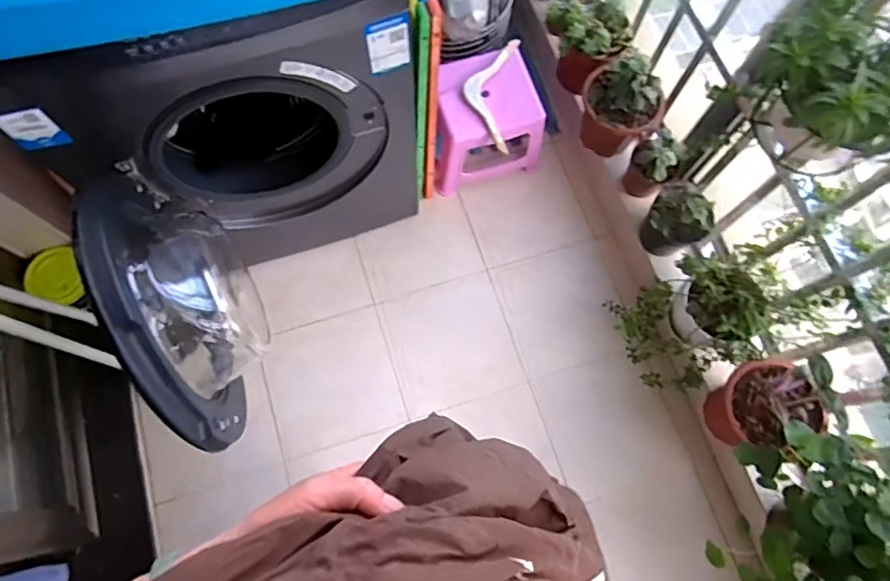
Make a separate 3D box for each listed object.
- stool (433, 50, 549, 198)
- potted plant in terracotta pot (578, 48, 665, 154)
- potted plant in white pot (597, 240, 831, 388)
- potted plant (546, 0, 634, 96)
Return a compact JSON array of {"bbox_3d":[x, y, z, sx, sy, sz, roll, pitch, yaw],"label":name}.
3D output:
[{"bbox_3d":[0.087,-0.421,1.407,0.267,0.242,0.232,-16,74,-6],"label":"stool"},{"bbox_3d":[0.410,-0.449,1.315,0.169,0.219,0.176,1,73,-2],"label":"potted plant in terracotta pot"},{"bbox_3d":[0.555,0.056,1.194,0.254,0.285,0.248,-20,75,-8],"label":"potted plant in white pot"},{"bbox_3d":[0.346,-0.593,1.382,0.172,0.215,0.167,-27,76,-9],"label":"potted plant"}]

